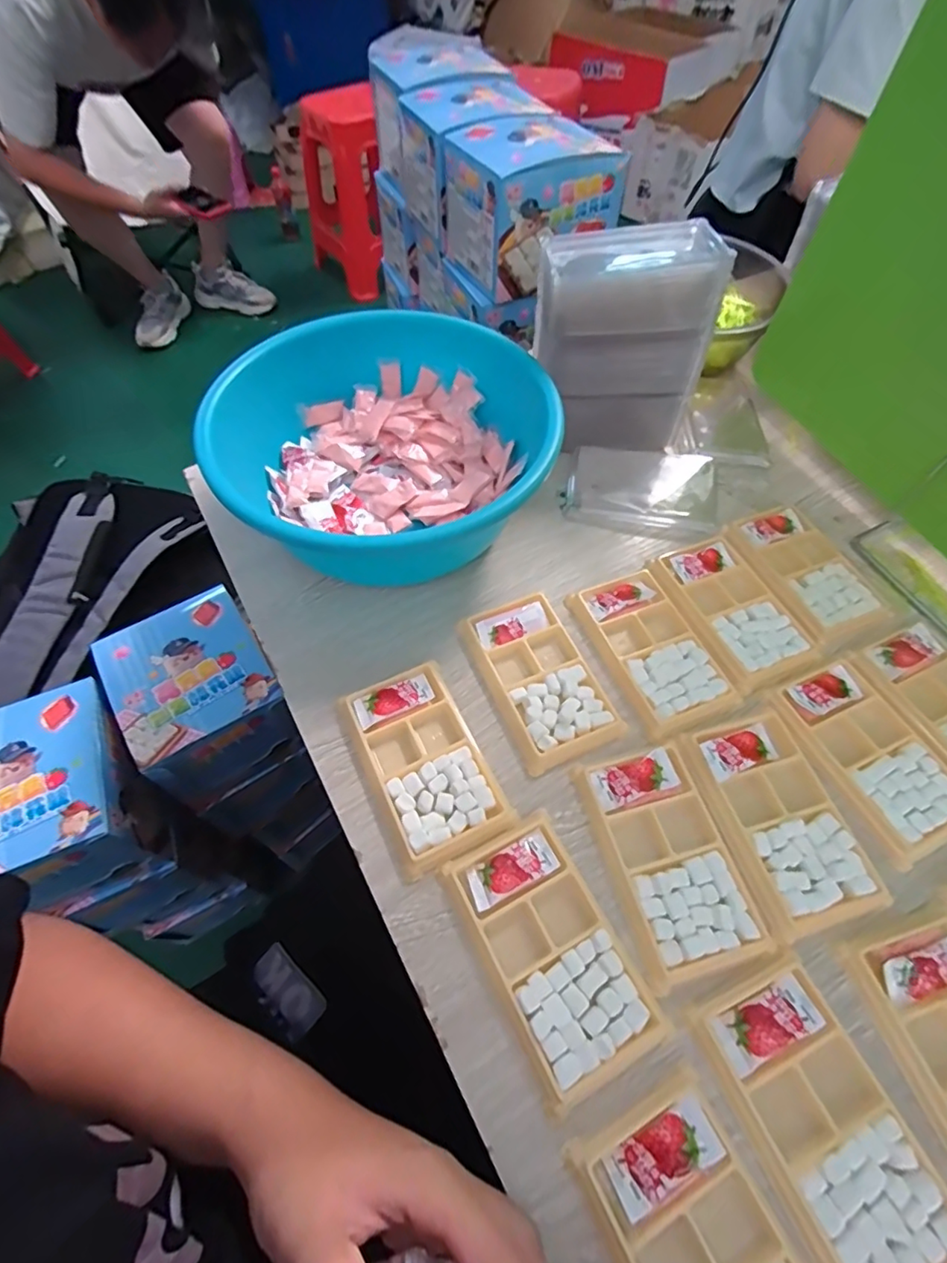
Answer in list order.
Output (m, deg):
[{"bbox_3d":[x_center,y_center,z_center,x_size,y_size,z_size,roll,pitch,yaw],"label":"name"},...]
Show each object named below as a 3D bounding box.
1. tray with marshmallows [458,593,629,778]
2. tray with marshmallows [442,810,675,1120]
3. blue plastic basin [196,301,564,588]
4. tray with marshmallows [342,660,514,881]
[{"bbox_3d":[0.049,0.033,0.429,0.078,0.013,0.133,-21,60,-13],"label":"tray with marshmallows"},{"bbox_3d":[0.045,0.185,0.332,0.076,0.012,0.136,-24,61,-15],"label":"tray with marshmallows"},{"bbox_3d":[-0.068,-0.154,0.494,0.248,0.102,0.272,0,57,0],"label":"blue plastic basin"},{"bbox_3d":[-0.036,0.089,0.393,0.078,0.017,0.133,-22,60,-14],"label":"tray with marshmallows"}]

